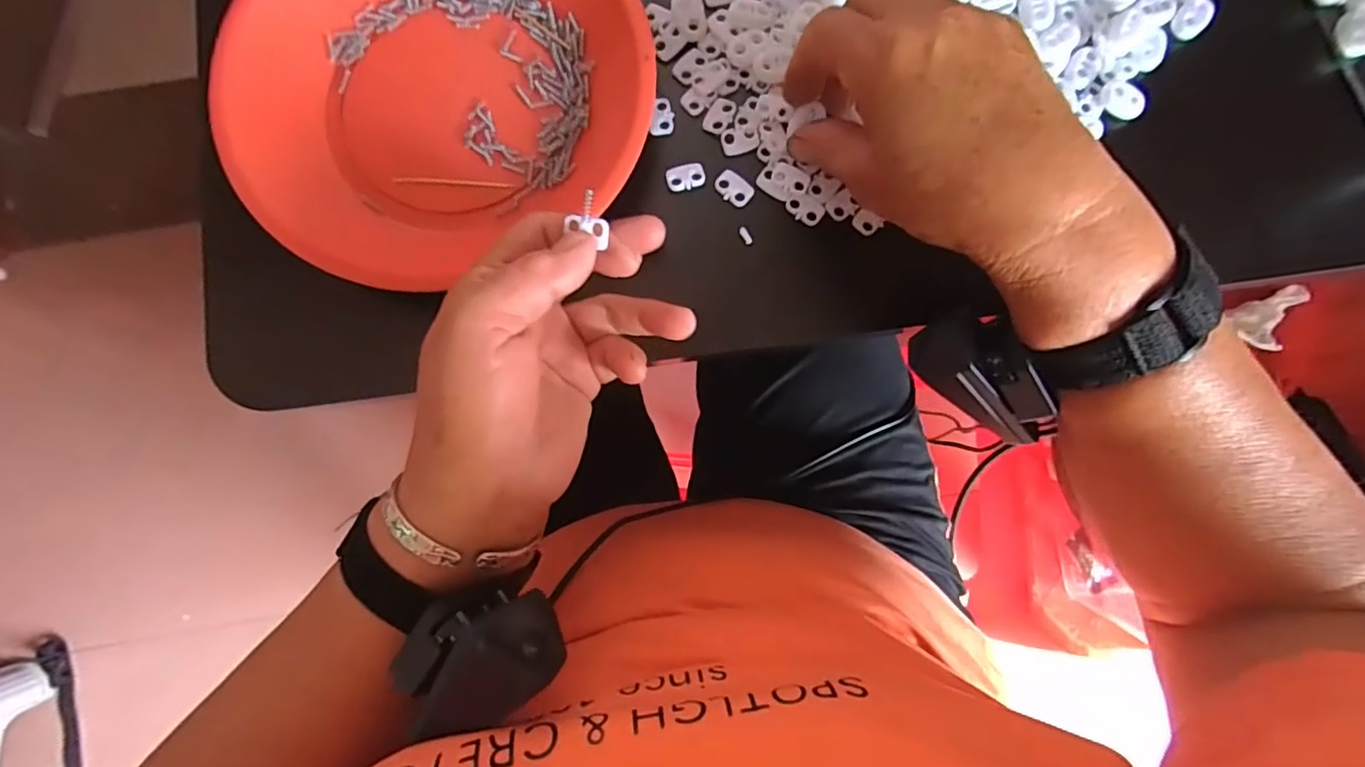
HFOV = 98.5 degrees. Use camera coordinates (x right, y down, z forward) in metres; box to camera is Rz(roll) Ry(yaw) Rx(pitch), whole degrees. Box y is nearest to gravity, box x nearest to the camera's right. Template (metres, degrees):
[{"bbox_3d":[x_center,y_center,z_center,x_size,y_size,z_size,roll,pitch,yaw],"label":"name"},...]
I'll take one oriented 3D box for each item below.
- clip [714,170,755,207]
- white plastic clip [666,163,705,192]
[{"bbox_3d":[0.025,-0.095,0.287,0.019,0.004,0.014,32,83,3],"label":"clip"},{"bbox_3d":[0.002,-0.101,0.286,0.019,0.004,0.012,-14,83,-3],"label":"white plastic clip"}]

